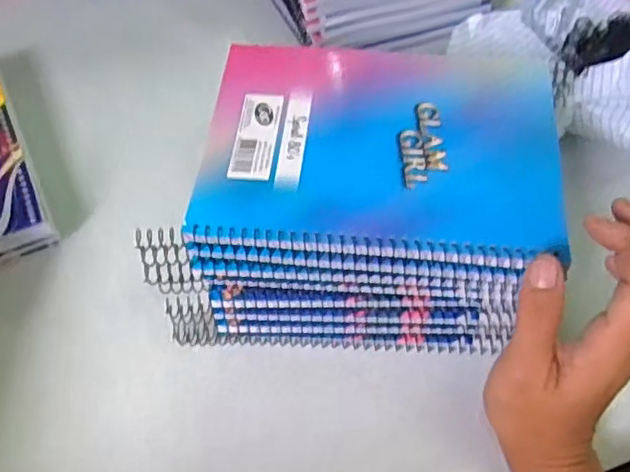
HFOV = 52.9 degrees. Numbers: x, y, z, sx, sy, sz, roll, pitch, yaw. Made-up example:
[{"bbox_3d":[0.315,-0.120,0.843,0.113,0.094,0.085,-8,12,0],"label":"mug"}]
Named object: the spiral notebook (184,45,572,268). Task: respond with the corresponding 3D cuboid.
[{"bbox_3d":[0.037,-0.056,0.358,0.192,0.011,0.148,5,56,4],"label":"spiral notebook"}]

